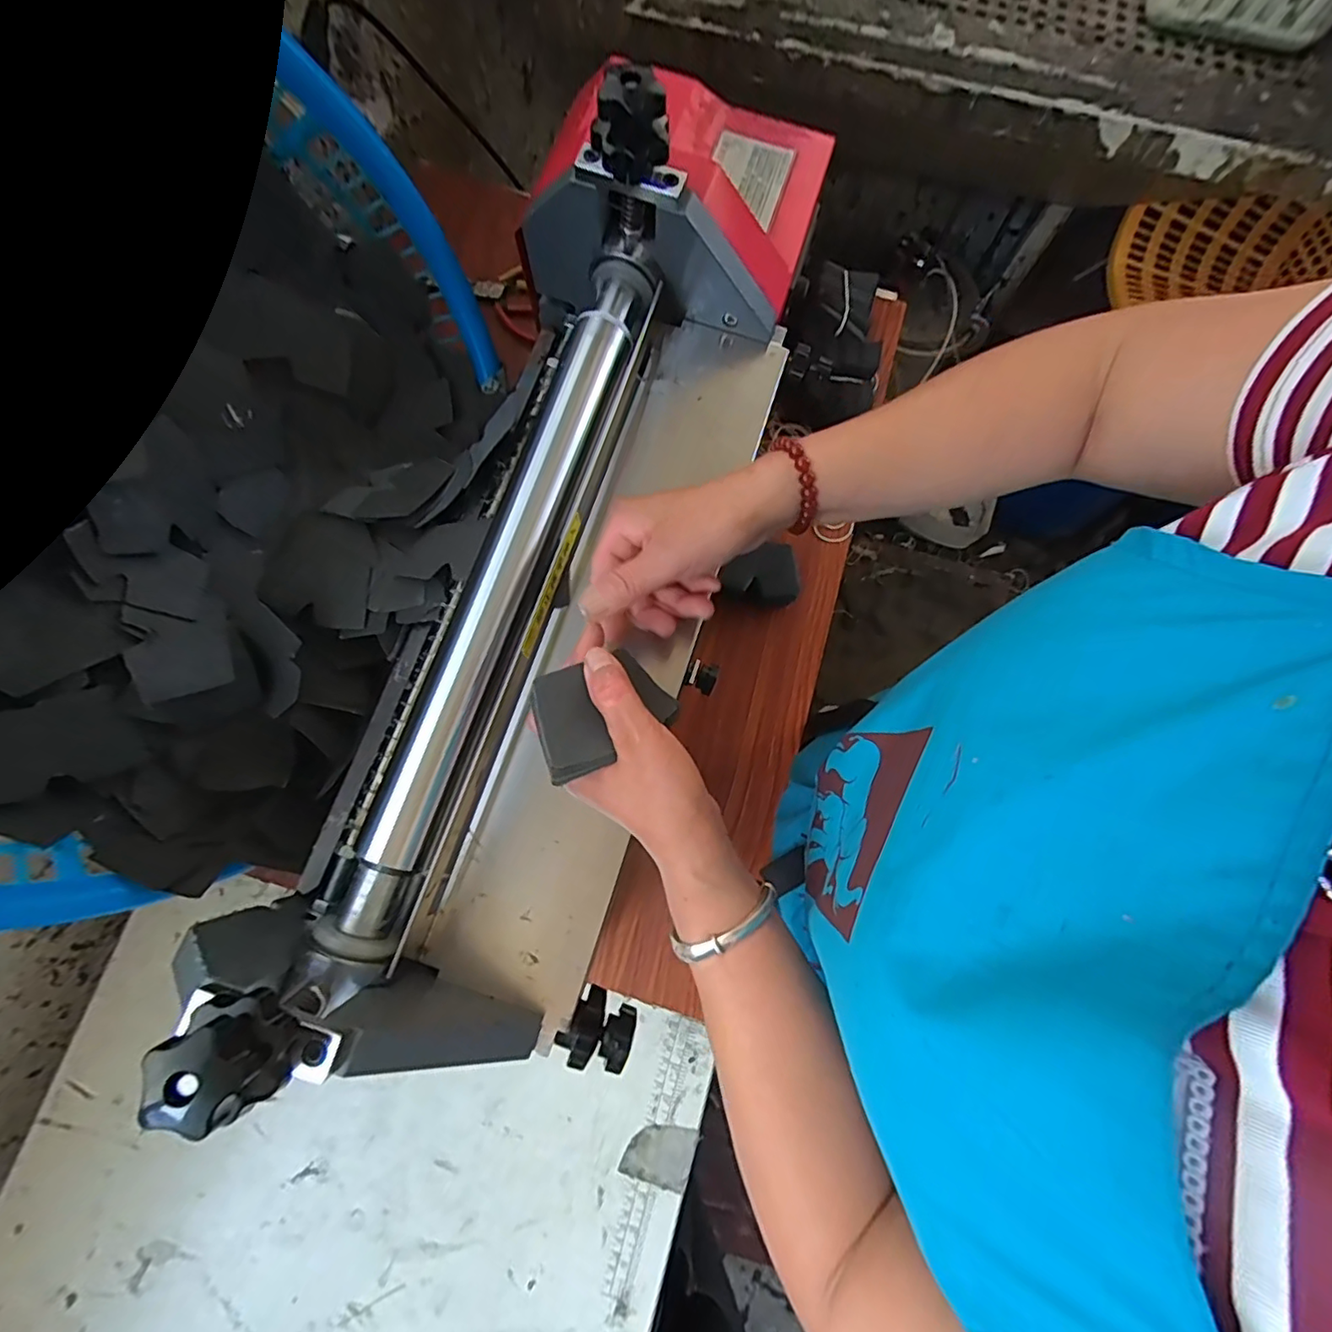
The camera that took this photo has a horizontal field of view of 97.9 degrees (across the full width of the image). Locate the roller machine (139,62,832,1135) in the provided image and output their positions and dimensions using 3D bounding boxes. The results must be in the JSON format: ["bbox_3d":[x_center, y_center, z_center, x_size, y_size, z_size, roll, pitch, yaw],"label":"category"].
[{"bbox_3d":[-0.064,-0.049,0.358,0.243,0.181,0.533,18,78,3],"label":"roller machine"}]

